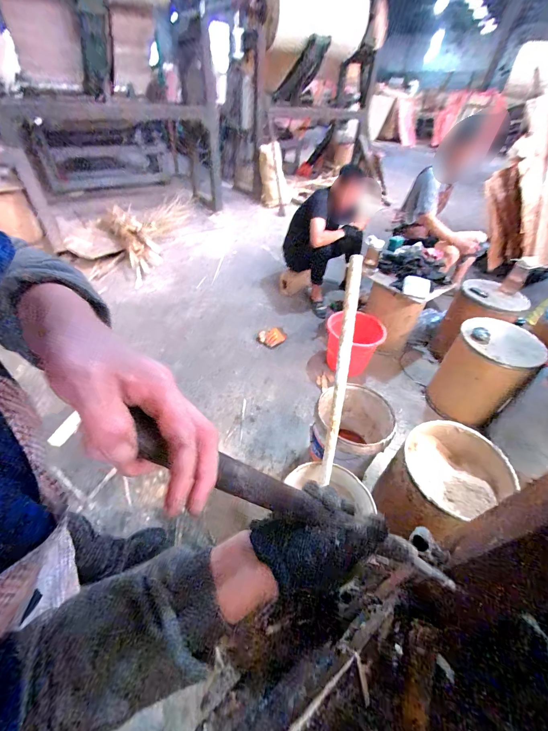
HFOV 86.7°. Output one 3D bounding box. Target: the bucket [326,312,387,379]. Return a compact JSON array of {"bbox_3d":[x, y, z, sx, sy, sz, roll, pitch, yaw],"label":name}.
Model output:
[{"bbox_3d":[0.461,-0.132,1.723,0.280,0.320,0.299,2,44,-2],"label":"bucket"}]

